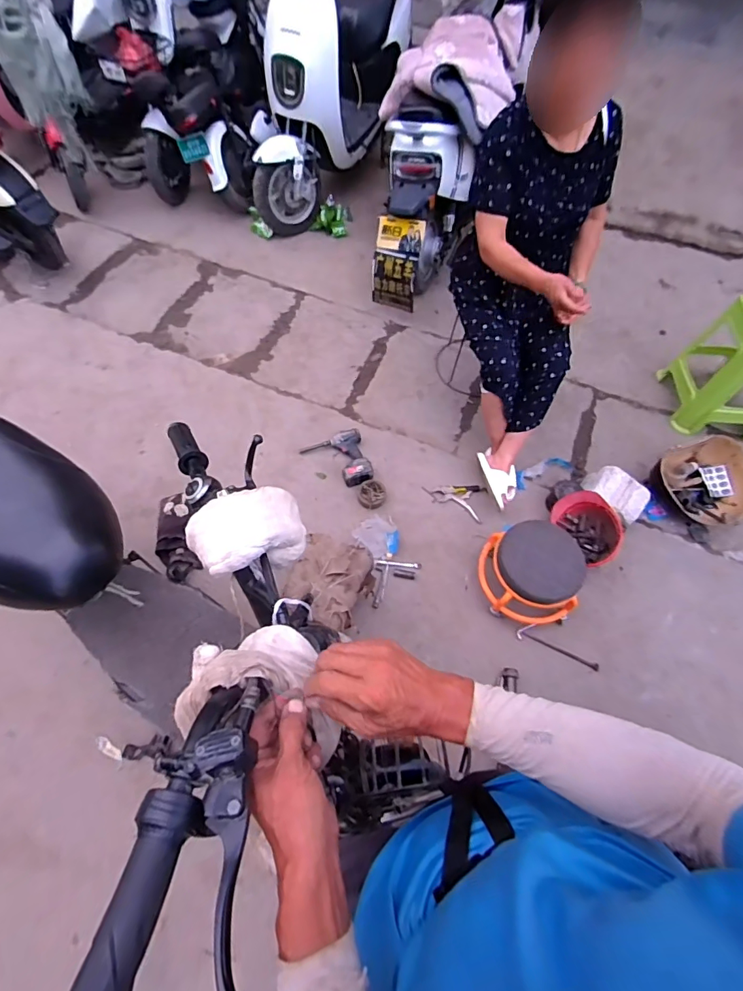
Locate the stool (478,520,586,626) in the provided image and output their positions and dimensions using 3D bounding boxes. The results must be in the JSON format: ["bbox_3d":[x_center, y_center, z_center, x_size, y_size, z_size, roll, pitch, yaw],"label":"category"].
[{"bbox_3d":[0.517,0.259,1.485,0.288,0.209,0.294,1,61,-2],"label":"stool"}]

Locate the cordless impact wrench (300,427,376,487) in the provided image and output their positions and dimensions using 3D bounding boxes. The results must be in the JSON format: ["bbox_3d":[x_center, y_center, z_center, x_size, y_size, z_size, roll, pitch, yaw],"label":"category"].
[{"bbox_3d":[-0.115,-0.148,1.801,0.244,0.067,0.269,-27,66,-16],"label":"cordless impact wrench"}]

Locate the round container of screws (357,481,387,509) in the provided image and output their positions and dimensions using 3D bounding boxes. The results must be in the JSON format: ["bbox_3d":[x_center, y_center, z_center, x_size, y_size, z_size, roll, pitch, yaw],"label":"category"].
[{"bbox_3d":[-0.001,-0.007,1.740,0.104,0.043,0.113,1,61,-2],"label":"round container of screws"}]

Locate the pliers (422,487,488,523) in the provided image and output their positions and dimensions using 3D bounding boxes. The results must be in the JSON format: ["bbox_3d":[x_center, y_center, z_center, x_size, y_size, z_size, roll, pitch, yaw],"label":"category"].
[{"bbox_3d":[0.338,-0.003,1.780,0.240,0.030,0.141,26,63,11],"label":"pliers"}]

